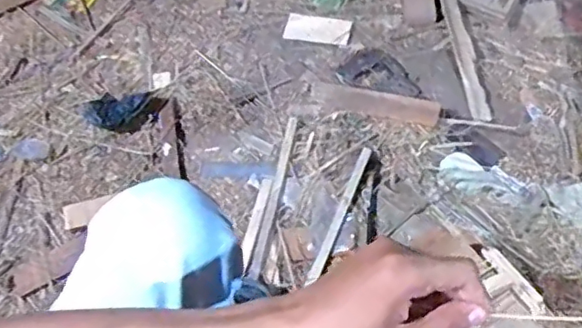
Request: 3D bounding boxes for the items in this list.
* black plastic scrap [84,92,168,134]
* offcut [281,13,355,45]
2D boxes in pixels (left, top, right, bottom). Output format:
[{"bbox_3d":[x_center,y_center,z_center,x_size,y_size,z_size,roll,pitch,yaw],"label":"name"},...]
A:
[{"bbox_3d":[-0.300,-0.093,1.026,0.141,0.021,0.076,3,61,2],"label":"black plastic scrap"},{"bbox_3d":[0.052,-0.261,1.107,0.125,0.010,0.069,12,62,7],"label":"offcut"}]

